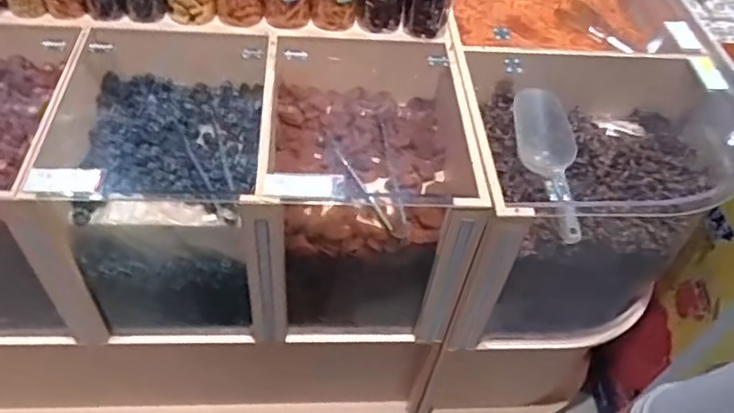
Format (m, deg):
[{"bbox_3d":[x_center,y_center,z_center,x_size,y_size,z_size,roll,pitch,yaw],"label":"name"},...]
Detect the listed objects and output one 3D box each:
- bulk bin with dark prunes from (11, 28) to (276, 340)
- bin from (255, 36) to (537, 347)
[{"bbox_3d":[-0.365,-0.049,1.137,0.366,0.391,0.446,0,50,-6],"label":"bulk bin with dark prunes"},{"bbox_3d":[-0.008,-0.030,1.161,0.341,0.420,0.432,0,50,-6],"label":"bin"}]

